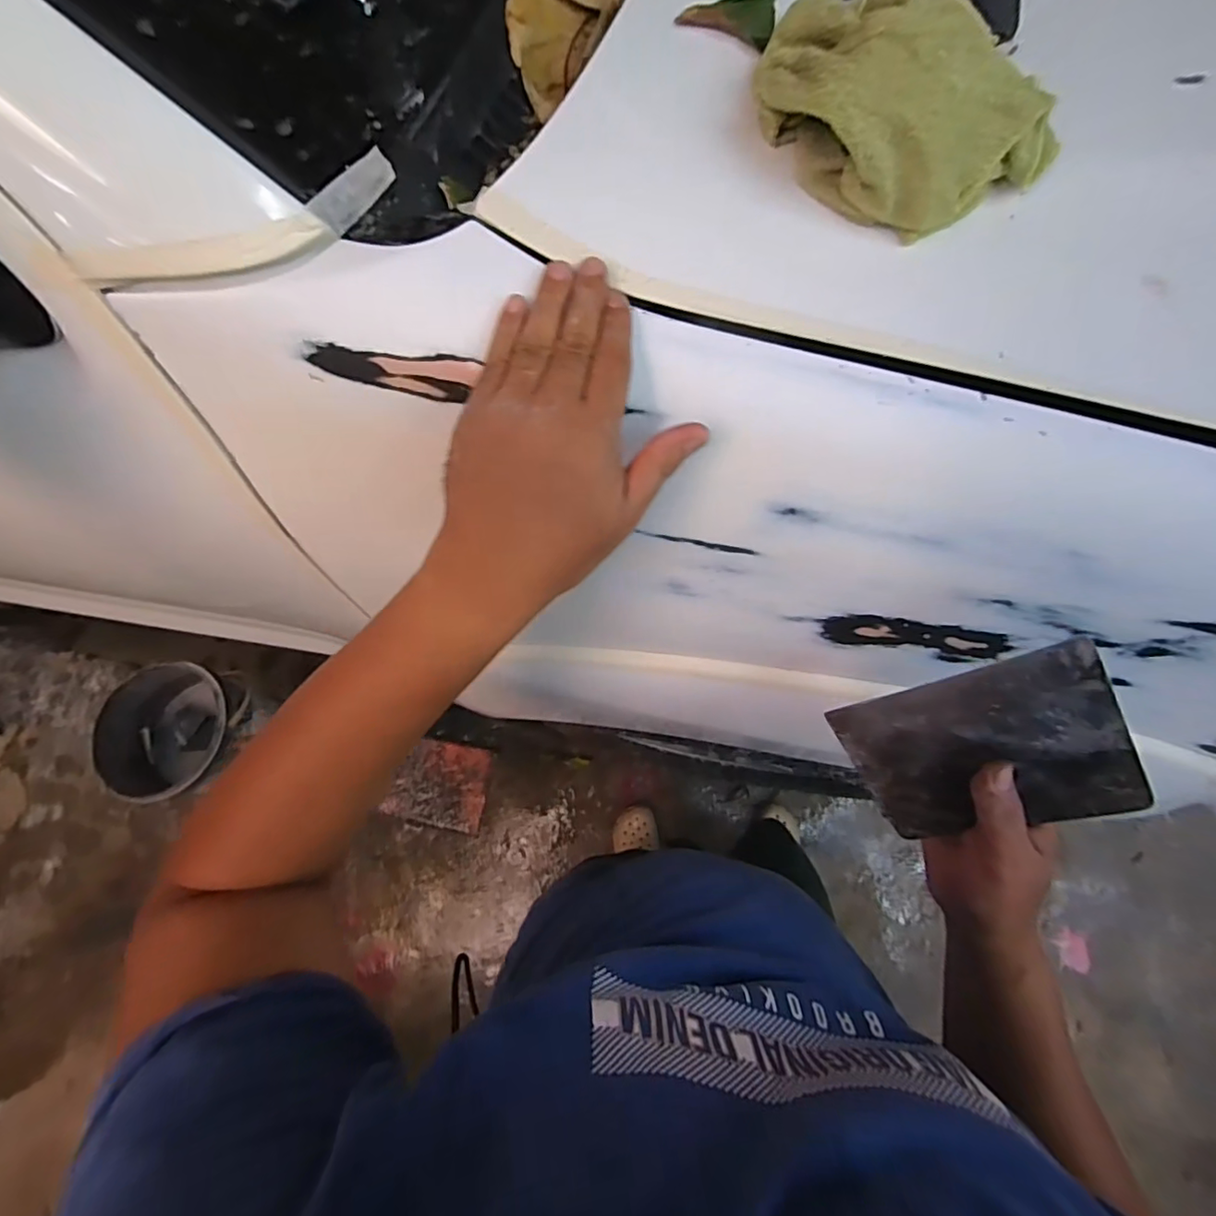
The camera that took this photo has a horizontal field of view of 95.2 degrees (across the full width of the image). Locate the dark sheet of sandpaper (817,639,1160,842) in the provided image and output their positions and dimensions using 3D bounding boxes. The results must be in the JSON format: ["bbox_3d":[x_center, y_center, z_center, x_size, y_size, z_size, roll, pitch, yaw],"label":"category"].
[{"bbox_3d":[0.214,0.082,0.321,0.009,0.137,0.093,-30,89,-52],"label":"dark sheet of sandpaper"}]

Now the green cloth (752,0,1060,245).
[{"bbox_3d":[0.150,-0.258,0.285,0.154,0.060,0.092,29,74,11],"label":"green cloth"}]

